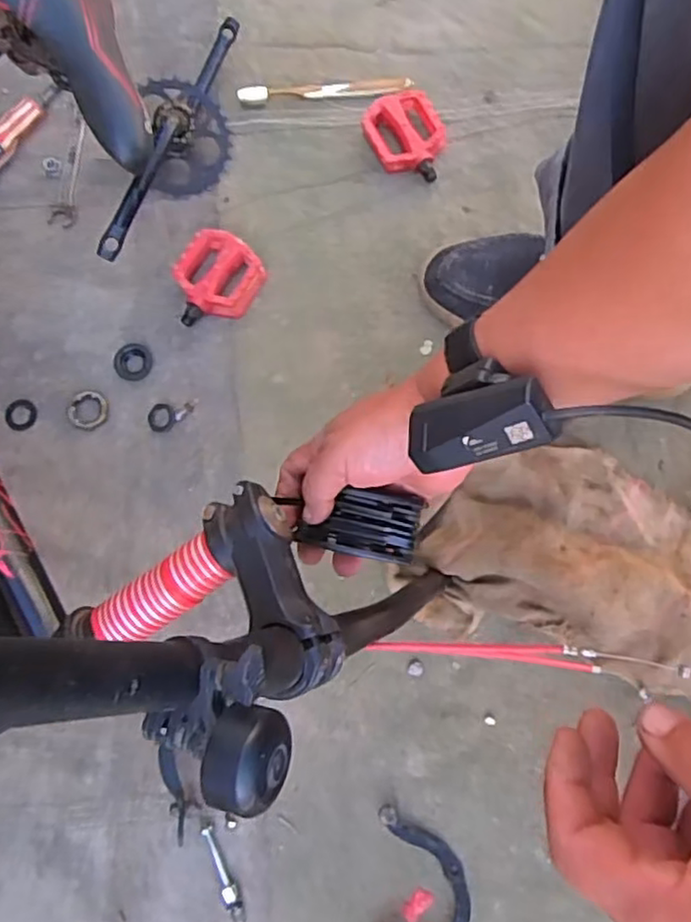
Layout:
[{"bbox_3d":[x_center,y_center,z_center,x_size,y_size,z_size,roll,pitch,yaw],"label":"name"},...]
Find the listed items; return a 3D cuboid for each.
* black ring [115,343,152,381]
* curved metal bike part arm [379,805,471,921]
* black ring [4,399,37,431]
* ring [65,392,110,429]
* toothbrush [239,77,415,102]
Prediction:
[{"bbox_3d":[-0.205,-0.096,0.654,0.036,0.010,0.037,0,79,1],"label":"black ring"},{"bbox_3d":[0.062,0.351,0.544,0.079,0.029,0.121,6,79,2],"label":"curved metal bike part arm"},{"bbox_3d":[-0.311,-0.045,0.648,0.032,0.004,0.030,0,79,1],"label":"black ring"},{"bbox_3d":[-0.245,-0.048,0.643,0.039,0.004,0.036,0,79,1],"label":"ring"},{"bbox_3d":[-0.021,-0.391,0.710,0.181,0.015,0.017,-7,79,-1],"label":"toothbrush"}]

